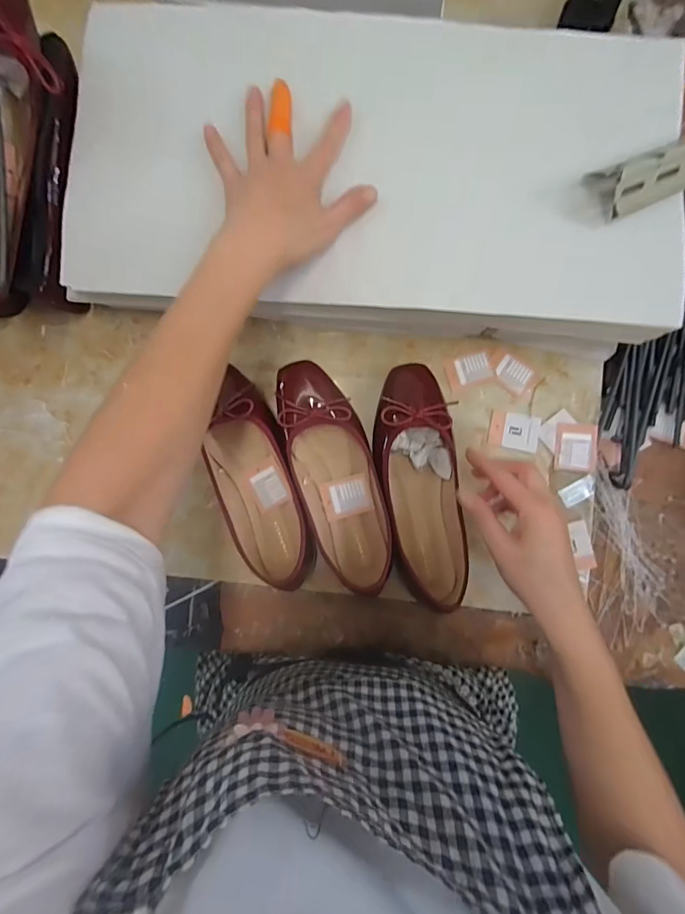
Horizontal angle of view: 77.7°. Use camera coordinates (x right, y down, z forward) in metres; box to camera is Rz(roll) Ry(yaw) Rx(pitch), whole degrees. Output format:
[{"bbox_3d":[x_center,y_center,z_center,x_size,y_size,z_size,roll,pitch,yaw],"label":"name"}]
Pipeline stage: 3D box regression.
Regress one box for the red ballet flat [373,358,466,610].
[{"bbox_3d":[0.077,0.026,0.420,0.077,0.060,0.229,-7,87,0],"label":"red ballet flat"}]

